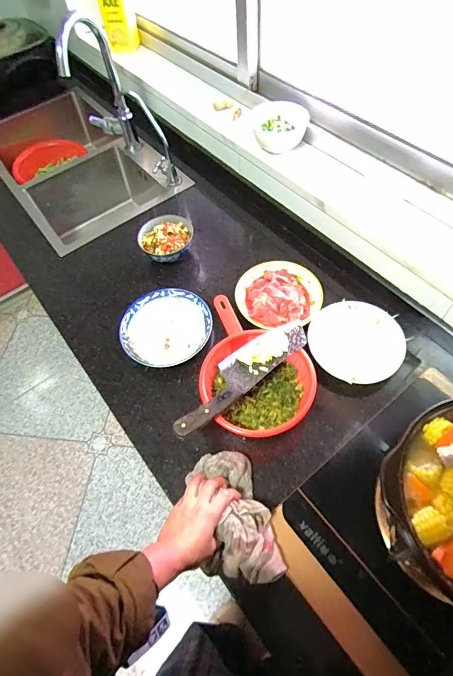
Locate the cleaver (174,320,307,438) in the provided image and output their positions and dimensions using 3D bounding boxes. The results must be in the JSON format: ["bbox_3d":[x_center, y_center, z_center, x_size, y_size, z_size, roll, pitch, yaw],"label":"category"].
[{"bbox_3d":[0.023,0.053,0.632,0.278,0.027,0.071,-37,63,-17],"label":"cleaver"}]

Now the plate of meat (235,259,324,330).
[{"bbox_3d":[0.110,-0.096,0.787,0.170,0.035,0.162,-2,59,3],"label":"plate of meat"}]

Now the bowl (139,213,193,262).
[{"bbox_3d":[-0.134,-0.222,0.870,0.122,0.067,0.112,-2,59,3],"label":"bowl"}]

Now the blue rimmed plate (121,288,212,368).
[{"bbox_3d":[-0.123,-0.023,0.770,0.176,0.028,0.173,-2,59,3],"label":"blue rimmed plate"}]

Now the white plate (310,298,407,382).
[{"bbox_3d":[0.245,0.007,0.722,0.170,0.027,0.164,-2,59,3],"label":"white plate"}]

